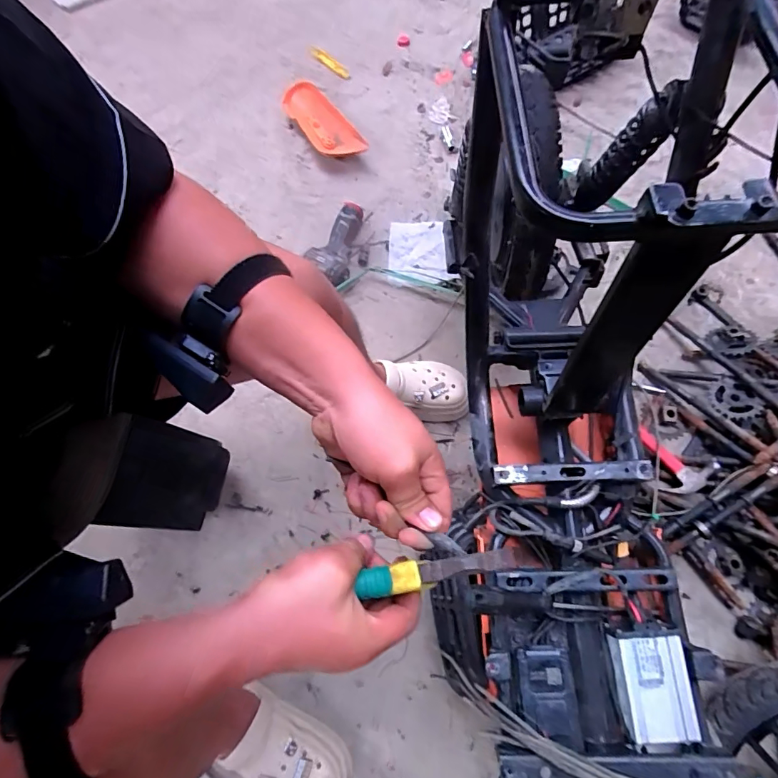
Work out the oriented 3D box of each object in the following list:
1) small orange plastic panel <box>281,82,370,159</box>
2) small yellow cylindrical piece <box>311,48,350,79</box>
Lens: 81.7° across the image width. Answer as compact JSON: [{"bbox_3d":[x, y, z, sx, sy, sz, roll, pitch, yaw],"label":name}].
[{"bbox_3d":[-0.166,-0.666,1.131,0.099,0.023,0.278,-42,75,17],"label":"small orange plastic panel"},{"bbox_3d":[-0.160,-0.878,1.209,0.024,0.026,0.159,-42,71,-10],"label":"small yellow cylindrical piece"}]

